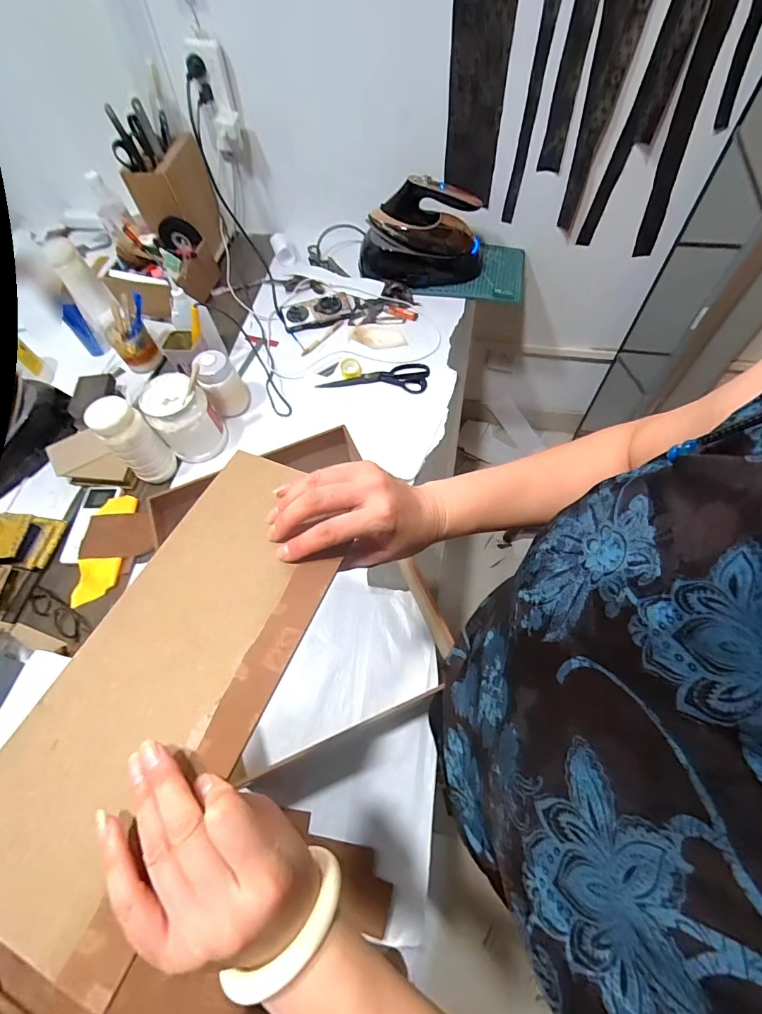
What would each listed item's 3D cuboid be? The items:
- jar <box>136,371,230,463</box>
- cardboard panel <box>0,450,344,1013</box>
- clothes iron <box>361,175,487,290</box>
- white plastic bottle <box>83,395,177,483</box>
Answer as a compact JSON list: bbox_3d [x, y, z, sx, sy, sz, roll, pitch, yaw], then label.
[{"bbox_3d":[-0.378,-0.171,0.816,0.115,0.137,0.100,-29,65,-11],"label":"jar"},{"bbox_3d":[-0.129,0.092,0.284,0.133,0.010,0.304,17,59,12],"label":"cardboard panel"},{"bbox_3d":[0.095,-0.650,0.997,0.297,0.189,0.132,-9,63,-1],"label":"clothes iron"},{"bbox_3d":[-0.441,-0.112,0.763,0.066,0.176,0.075,40,72,21],"label":"white plastic bottle"}]

